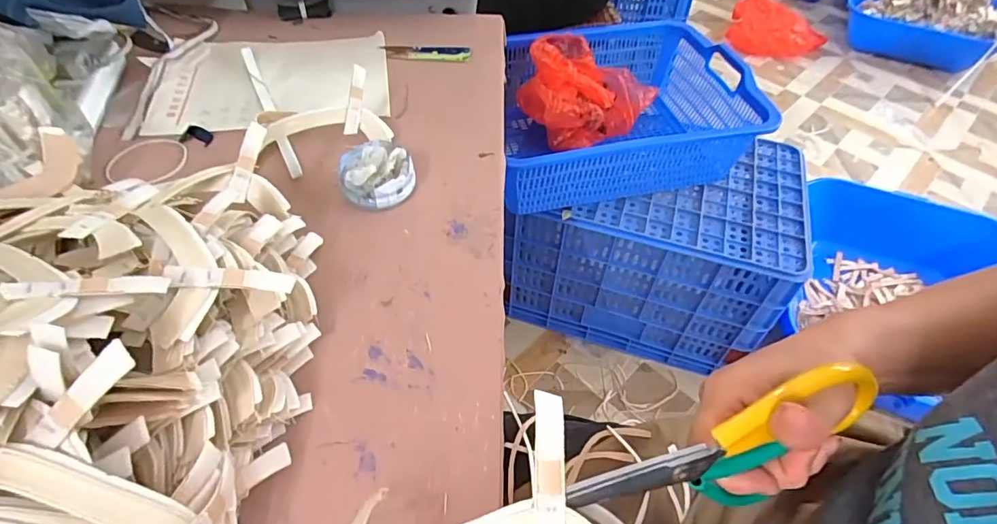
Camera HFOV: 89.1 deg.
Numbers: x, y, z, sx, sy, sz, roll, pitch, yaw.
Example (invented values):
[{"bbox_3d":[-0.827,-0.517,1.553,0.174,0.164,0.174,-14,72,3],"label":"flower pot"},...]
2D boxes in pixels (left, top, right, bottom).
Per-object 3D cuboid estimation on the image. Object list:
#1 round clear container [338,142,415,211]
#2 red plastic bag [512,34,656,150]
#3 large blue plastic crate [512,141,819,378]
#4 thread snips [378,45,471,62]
[{"bbox_3d":[-0.118,-0.085,0.491,0.068,0.033,0.074,1,51,-1],"label":"round clear container"},{"bbox_3d":[0.146,-0.328,1.016,0.238,0.141,0.228,-29,57,-23],"label":"red plastic bag"},{"bbox_3d":[0.313,-0.040,1.145,0.555,0.367,0.352,12,52,8],"label":"large blue plastic crate"},{"bbox_3d":[-0.096,-0.276,0.667,0.117,0.012,0.030,2,51,0],"label":"thread snips"}]

